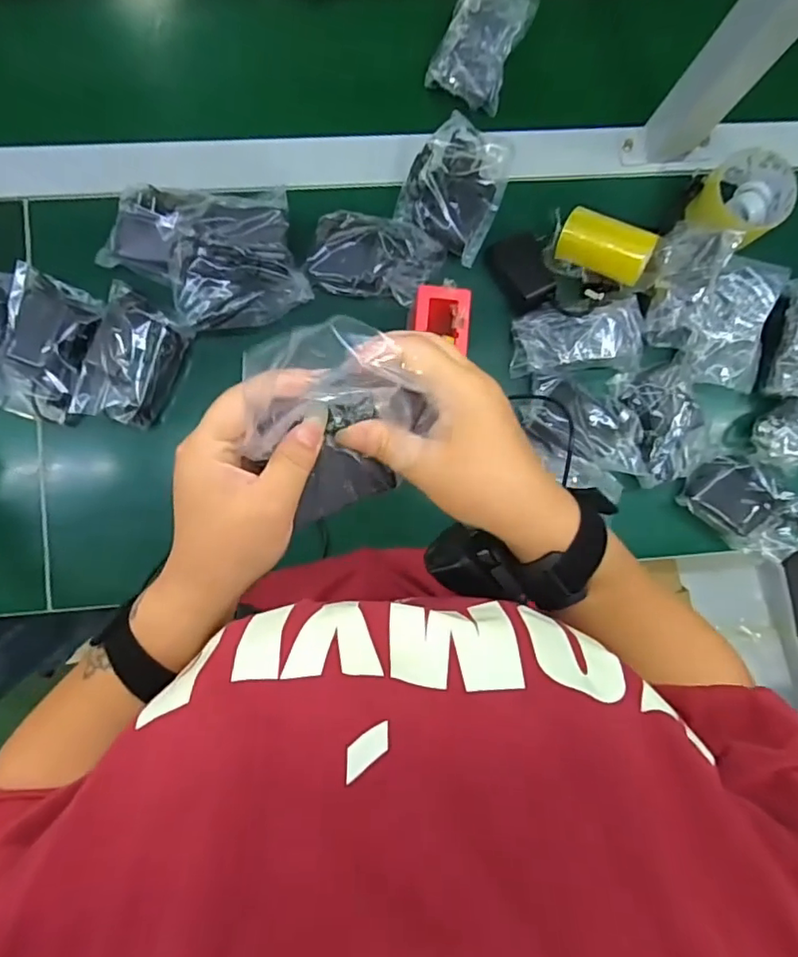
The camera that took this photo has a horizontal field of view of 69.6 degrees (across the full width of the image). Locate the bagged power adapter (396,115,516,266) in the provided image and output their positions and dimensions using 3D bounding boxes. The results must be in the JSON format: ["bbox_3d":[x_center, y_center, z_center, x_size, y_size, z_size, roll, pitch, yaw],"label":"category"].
[{"bbox_3d":[0.059,-0.293,0.574,0.092,0.035,0.124,26,85,0],"label":"bagged power adapter"}]

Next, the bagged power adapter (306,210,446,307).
[{"bbox_3d":[-0.021,-0.217,0.561,0.127,0.049,0.076,11,85,-1],"label":"bagged power adapter"}]

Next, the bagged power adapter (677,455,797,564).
[{"bbox_3d":[0.356,0.028,0.586,0.125,0.050,0.079,38,85,1],"label":"bagged power adapter"}]

